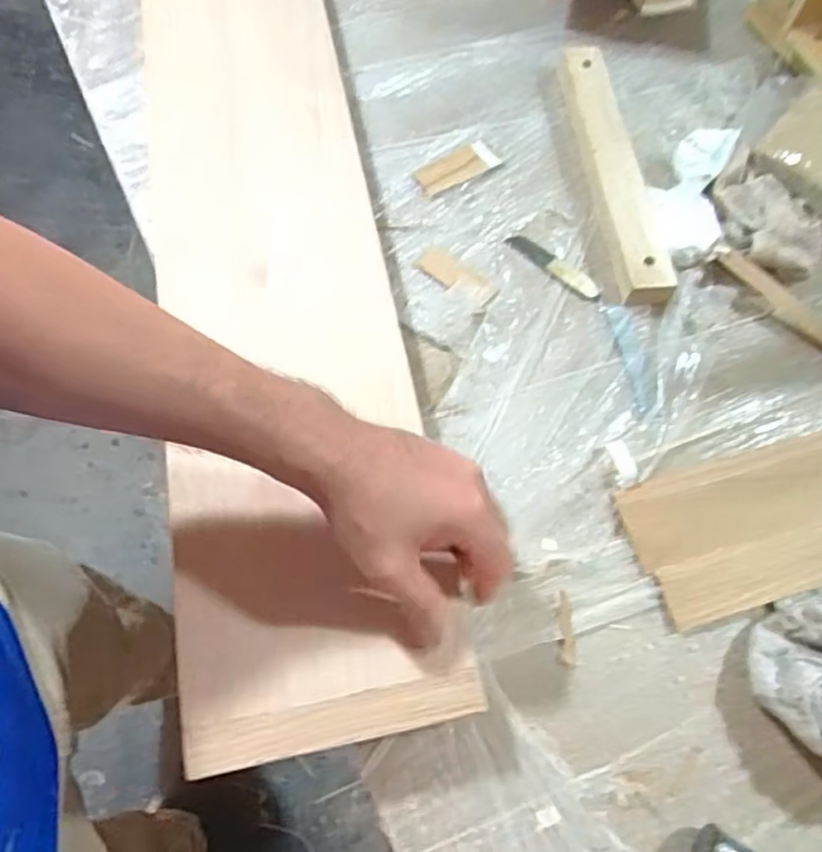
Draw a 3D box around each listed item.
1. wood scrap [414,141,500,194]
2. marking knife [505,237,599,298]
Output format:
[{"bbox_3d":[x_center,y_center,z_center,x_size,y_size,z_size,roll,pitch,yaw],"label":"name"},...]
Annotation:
[{"bbox_3d":[0.042,-0.244,0.629,0.079,0.007,0.031,-28,71,-13],"label":"wood scrap"},{"bbox_3d":[0.126,-0.142,0.587,0.091,0.005,0.021,35,70,12],"label":"marking knife"}]

